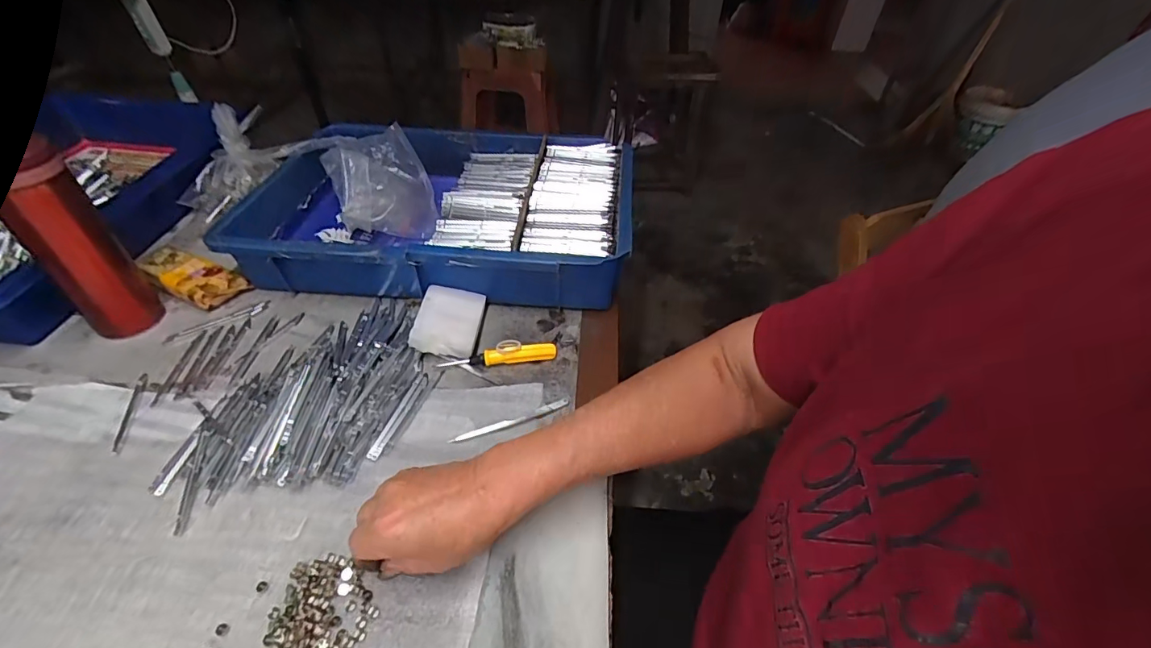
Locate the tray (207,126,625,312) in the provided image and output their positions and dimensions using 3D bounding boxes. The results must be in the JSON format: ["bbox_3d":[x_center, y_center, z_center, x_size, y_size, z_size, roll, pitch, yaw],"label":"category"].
[{"bbox_3d":[-0.154,-0.137,0.608,0.416,0.099,0.275,4,44,1],"label":"tray"}]

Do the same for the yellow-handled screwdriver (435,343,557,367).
[{"bbox_3d":[-0.076,0.032,0.483,0.113,0.017,0.013,-5,44,-8],"label":"yellow-handled screwdriver"}]

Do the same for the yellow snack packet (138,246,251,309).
[{"bbox_3d":[-0.419,-0.051,0.539,0.108,0.033,0.051,21,47,18],"label":"yellow snack packet"}]

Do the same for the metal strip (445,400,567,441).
[{"bbox_3d":[-0.056,0.086,0.434,0.108,0.007,0.011,-14,46,-19],"label":"metal strip"}]

